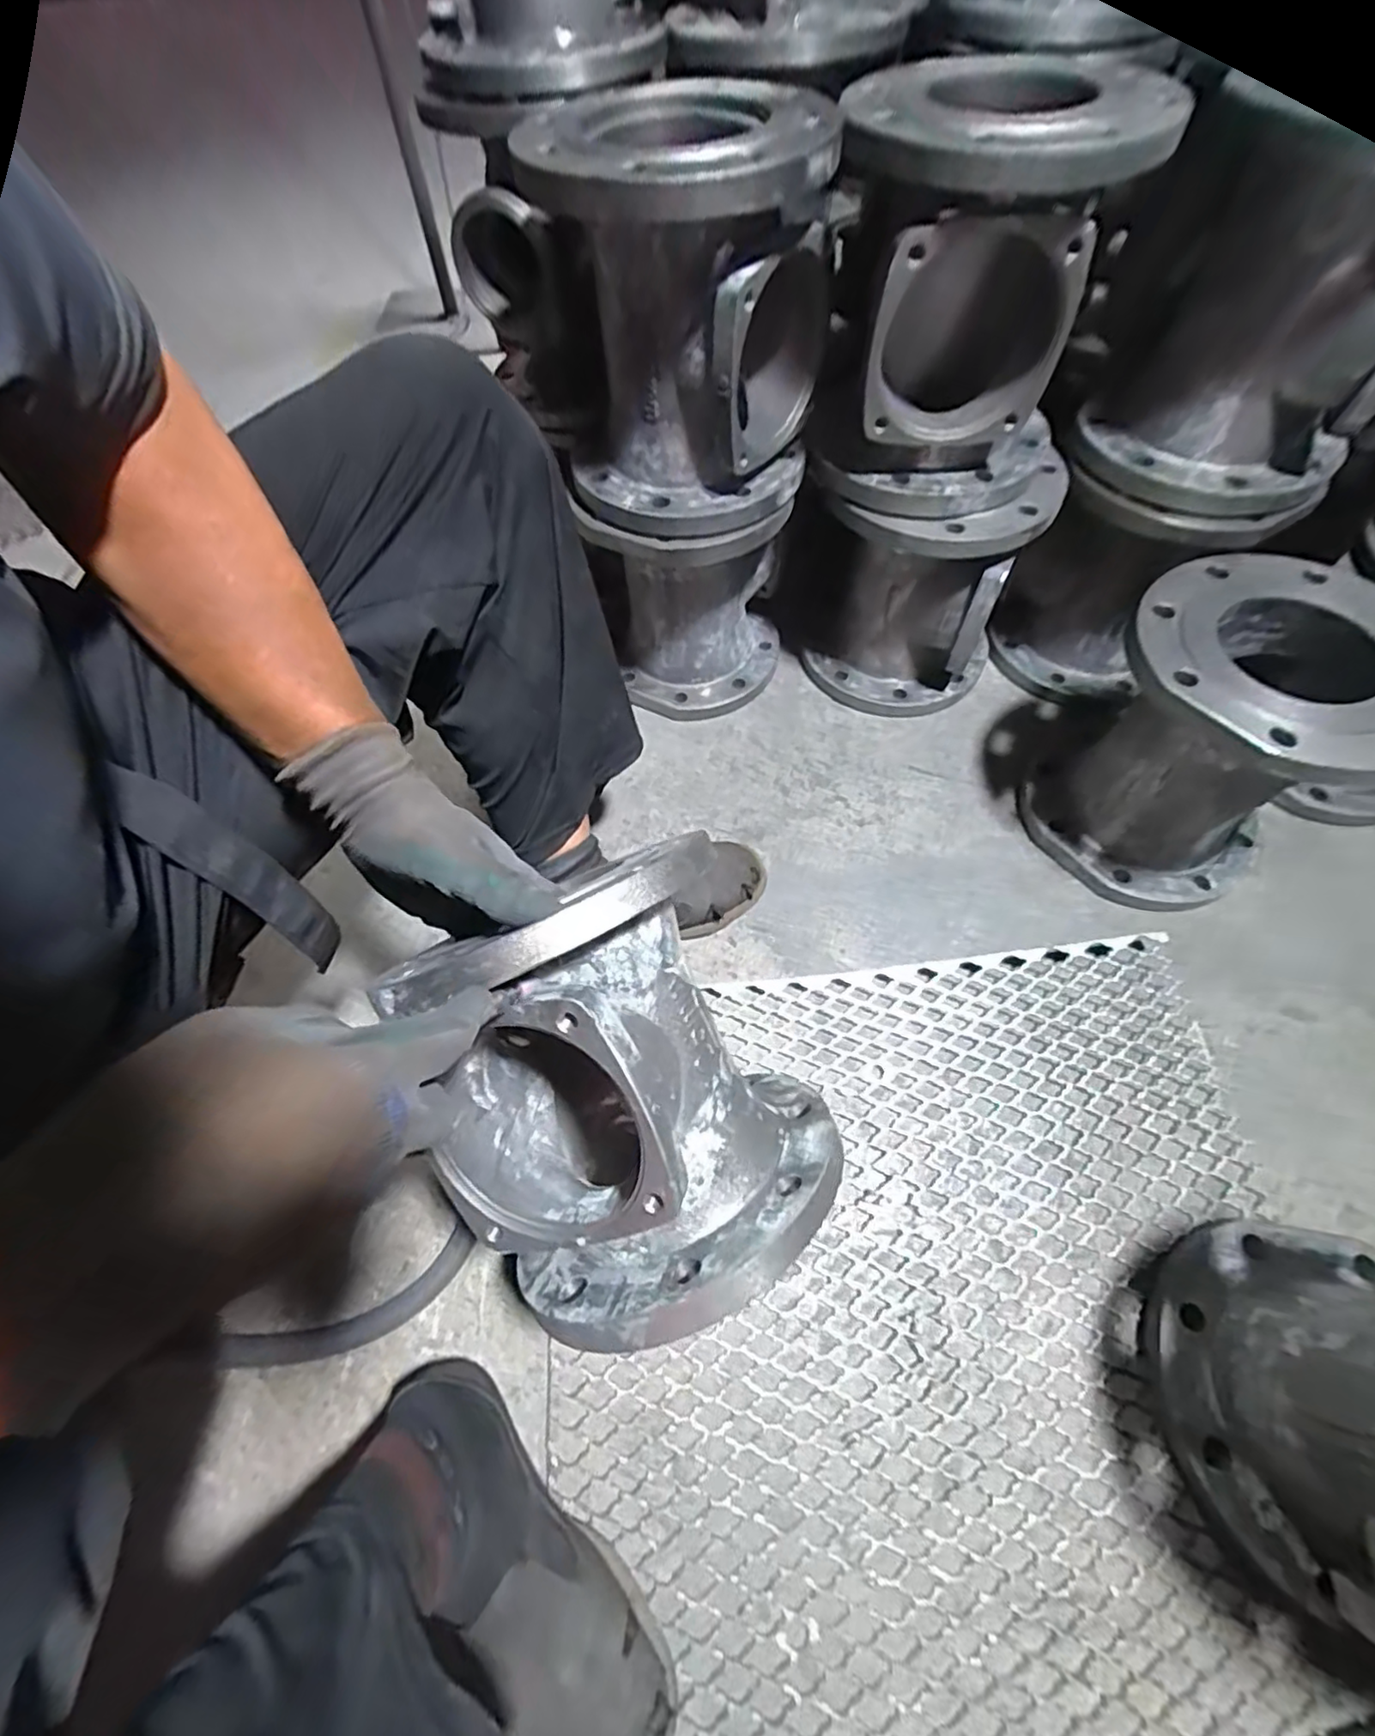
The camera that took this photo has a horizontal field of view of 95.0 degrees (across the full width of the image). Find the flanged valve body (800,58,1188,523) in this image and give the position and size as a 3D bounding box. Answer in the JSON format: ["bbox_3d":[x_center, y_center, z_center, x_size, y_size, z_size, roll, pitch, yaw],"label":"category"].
[{"bbox_3d":[0.234,-0.472,0.552,0.239,0.239,0.265,11,62,9],"label":"flanged valve body"}]

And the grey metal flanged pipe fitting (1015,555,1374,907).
[{"bbox_3d":[0.508,-0.120,0.622,0.233,0.252,0.233,-39,65,-17],"label":"grey metal flanged pipe fitting"}]

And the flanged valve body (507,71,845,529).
[{"bbox_3d":[0.007,-0.478,0.557,0.222,0.244,0.231,2,61,5],"label":"flanged valve body"}]

